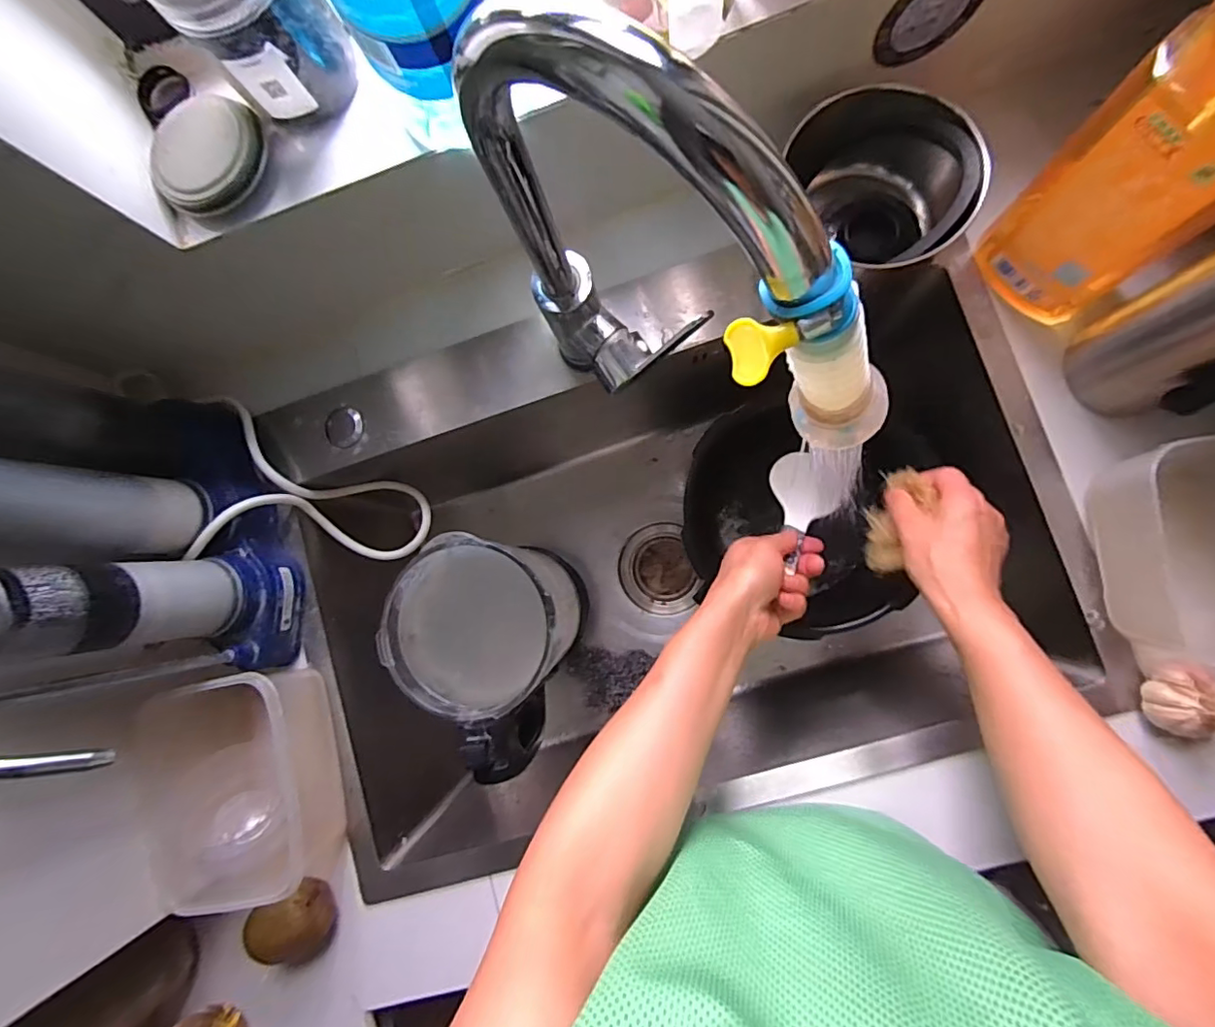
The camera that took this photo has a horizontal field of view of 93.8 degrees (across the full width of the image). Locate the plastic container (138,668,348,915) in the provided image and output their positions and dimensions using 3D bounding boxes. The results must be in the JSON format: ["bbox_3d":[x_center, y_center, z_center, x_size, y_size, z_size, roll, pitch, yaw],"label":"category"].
[{"bbox_3d":[-0.293,0.219,0.468,0.128,0.085,0.177,-18,83,6],"label":"plastic container"}]

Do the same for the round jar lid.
[{"bbox_3d":[-0.276,-0.244,0.388,0.074,0.016,0.076,-1,85,8],"label":"round jar lid"}]

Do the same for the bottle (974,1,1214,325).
[{"bbox_3d":[0.328,-0.211,0.325,0.074,0.258,0.095,-34,82,4],"label":"bottle"}]

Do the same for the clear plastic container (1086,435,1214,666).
[{"bbox_3d":[0.426,0.028,0.398,0.113,0.064,0.159,-9,84,7],"label":"clear plastic container"}]

